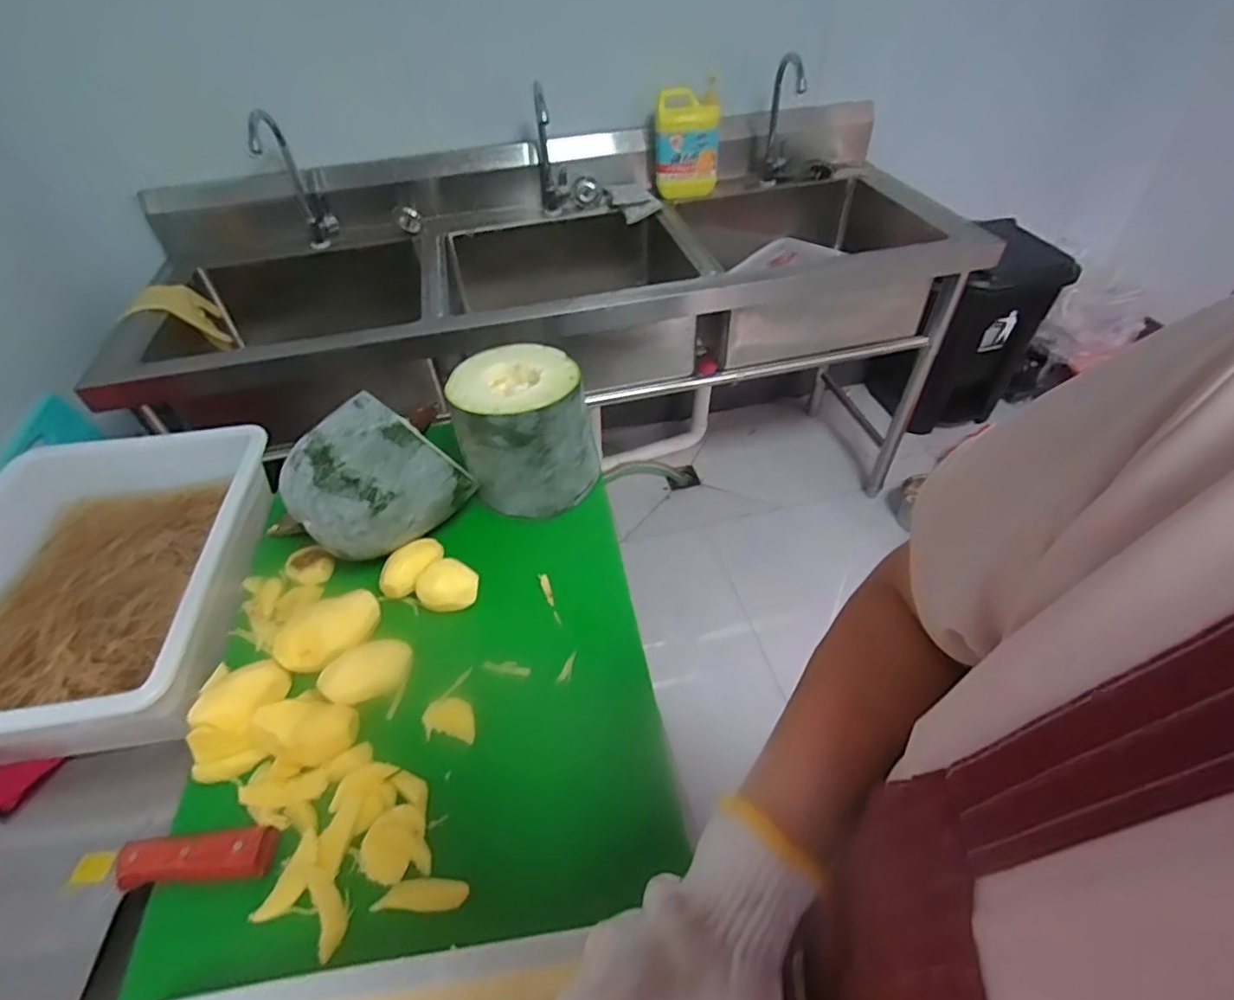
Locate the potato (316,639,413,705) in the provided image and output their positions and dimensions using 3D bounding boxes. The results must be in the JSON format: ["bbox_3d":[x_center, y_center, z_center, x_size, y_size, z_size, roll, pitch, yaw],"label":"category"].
[{"bbox_3d":[-0.227,0.158,0.549,0.078,0.041,0.045,-26,49,-19],"label":"potato"}]

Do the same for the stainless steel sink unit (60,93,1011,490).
[{"bbox_3d":[-0.103,-0.376,1.599,1.806,0.897,0.702,-13,46,-8],"label":"stainless steel sink unit"}]

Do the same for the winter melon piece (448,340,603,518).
[{"bbox_3d":[-0.110,-0.086,0.709,0.149,0.138,0.159,-16,47,-10],"label":"winter melon piece"}]

